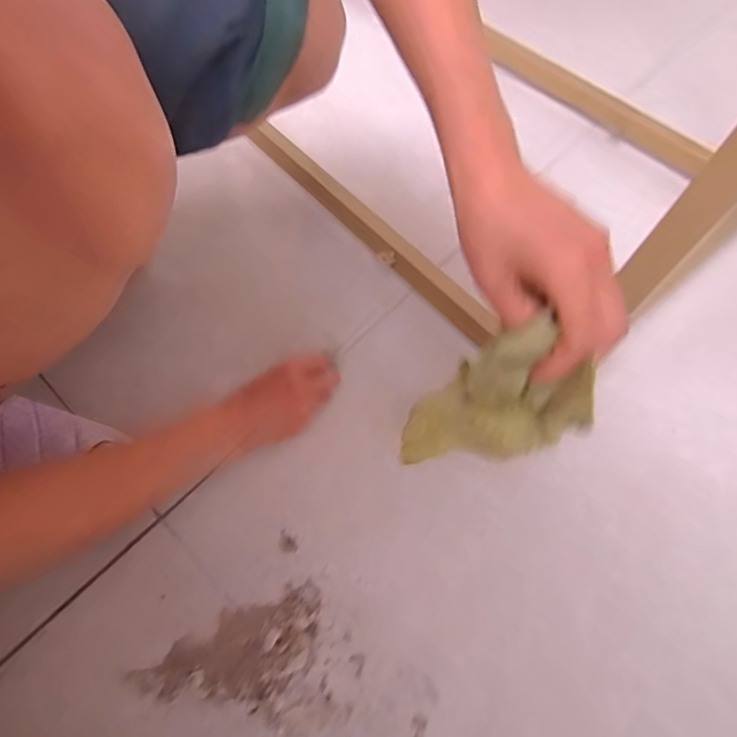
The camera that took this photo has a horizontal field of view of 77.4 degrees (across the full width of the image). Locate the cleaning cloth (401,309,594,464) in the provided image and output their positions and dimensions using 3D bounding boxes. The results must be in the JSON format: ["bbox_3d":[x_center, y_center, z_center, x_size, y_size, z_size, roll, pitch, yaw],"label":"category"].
[{"bbox_3d":[0.075,0.027,0.297,0.051,0.150,0.053,21,57,-22],"label":"cleaning cloth"}]

